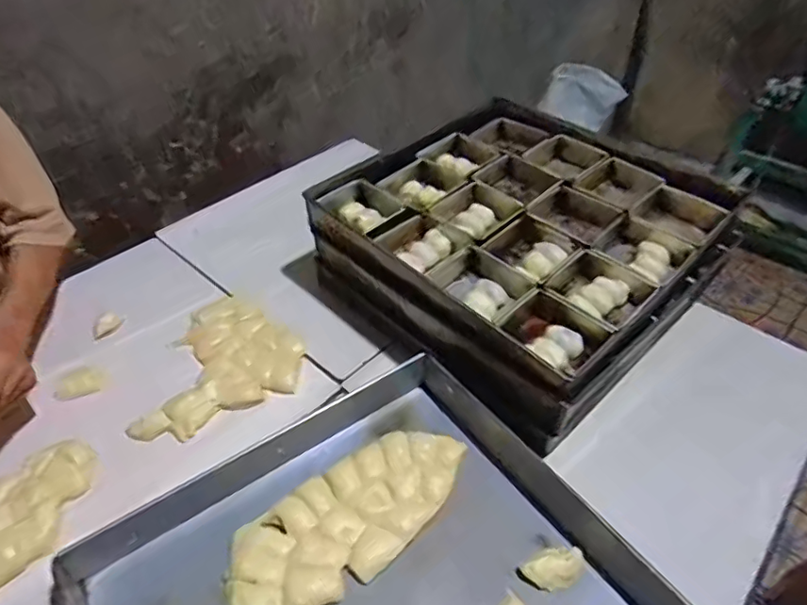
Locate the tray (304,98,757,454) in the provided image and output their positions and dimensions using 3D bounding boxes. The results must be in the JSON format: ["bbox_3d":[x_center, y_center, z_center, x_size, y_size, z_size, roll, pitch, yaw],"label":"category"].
[{"bbox_3d":[0.178,-0.097,0.810,0.472,0.120,0.476,-30,49,-28],"label":"tray"}]

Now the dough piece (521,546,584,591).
[{"bbox_3d":[0.157,0.269,0.553,0.062,0.014,0.037,-22,46,-21],"label":"dough piece"}]

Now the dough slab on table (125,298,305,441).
[{"bbox_3d":[-0.239,0.083,0.762,0.194,0.040,0.250,3,43,-1],"label":"dough slab on table"}]

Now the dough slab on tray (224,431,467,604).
[{"bbox_3d":[-0.054,0.229,0.591,0.280,0.015,0.121,-29,48,-27],"label":"dough slab on tray"}]

